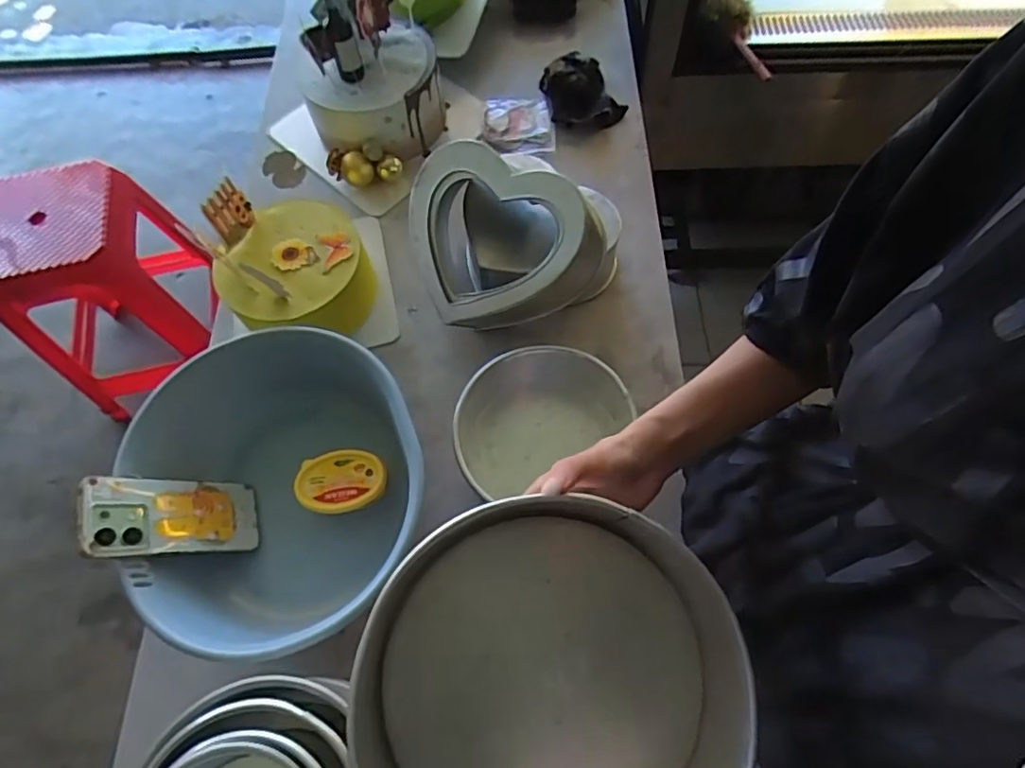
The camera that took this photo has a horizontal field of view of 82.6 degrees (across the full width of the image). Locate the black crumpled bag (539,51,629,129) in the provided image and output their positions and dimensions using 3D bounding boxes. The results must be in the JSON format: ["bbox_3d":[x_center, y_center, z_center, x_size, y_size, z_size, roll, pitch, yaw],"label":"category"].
[{"bbox_3d":[0.103,-0.441,0.879,0.111,0.053,0.138,-15,65,-5],"label":"black crumpled bag"}]

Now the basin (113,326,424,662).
[{"bbox_3d":[-0.228,0.118,0.622,0.274,0.154,0.306,-20,66,-7],"label":"basin"}]

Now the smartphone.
[{"bbox_3d":[-0.332,0.129,0.578,0.012,0.162,0.078,-33,61,30],"label":"smartphone"}]

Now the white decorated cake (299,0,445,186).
[{"bbox_3d":[-0.195,-0.423,0.803,0.184,0.173,0.215,-10,65,-2],"label":"white decorated cake"}]

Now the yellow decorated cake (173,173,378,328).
[{"bbox_3d":[-0.265,-0.142,0.705,0.172,0.127,0.183,-19,66,-7],"label":"yellow decorated cake"}]

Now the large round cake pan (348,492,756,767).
[{"bbox_3d":[0.028,0.174,0.339,0.218,0.080,0.208,-1,65,2],"label":"large round cake pan"}]

